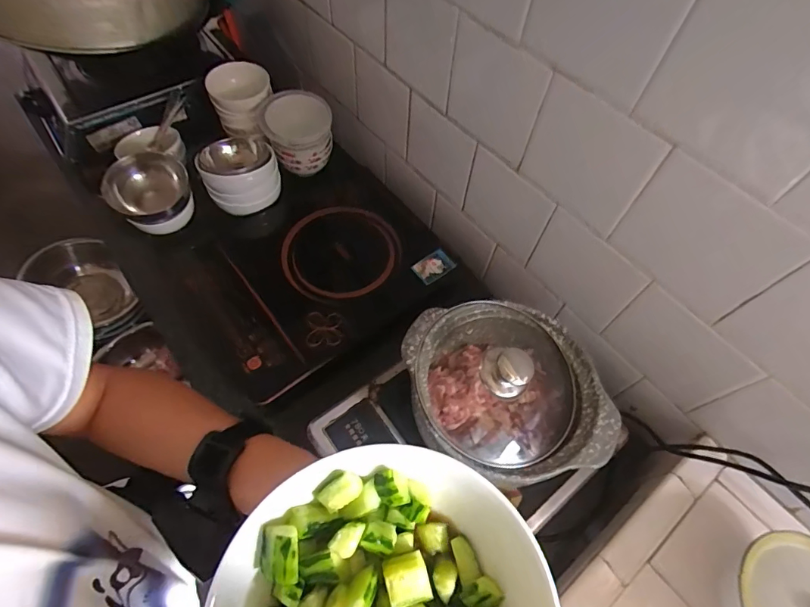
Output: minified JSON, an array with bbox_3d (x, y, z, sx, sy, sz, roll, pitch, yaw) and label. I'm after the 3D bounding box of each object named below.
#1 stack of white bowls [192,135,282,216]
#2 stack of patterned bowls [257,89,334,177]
[{"bbox_3d":[-0.293,-0.230,0.773,0.129,0.089,0.110,-29,66,-17],"label":"stack of white bowls"},{"bbox_3d":[-0.202,-0.321,0.830,0.126,0.117,0.117,-11,62,-9],"label":"stack of patterned bowls"}]

